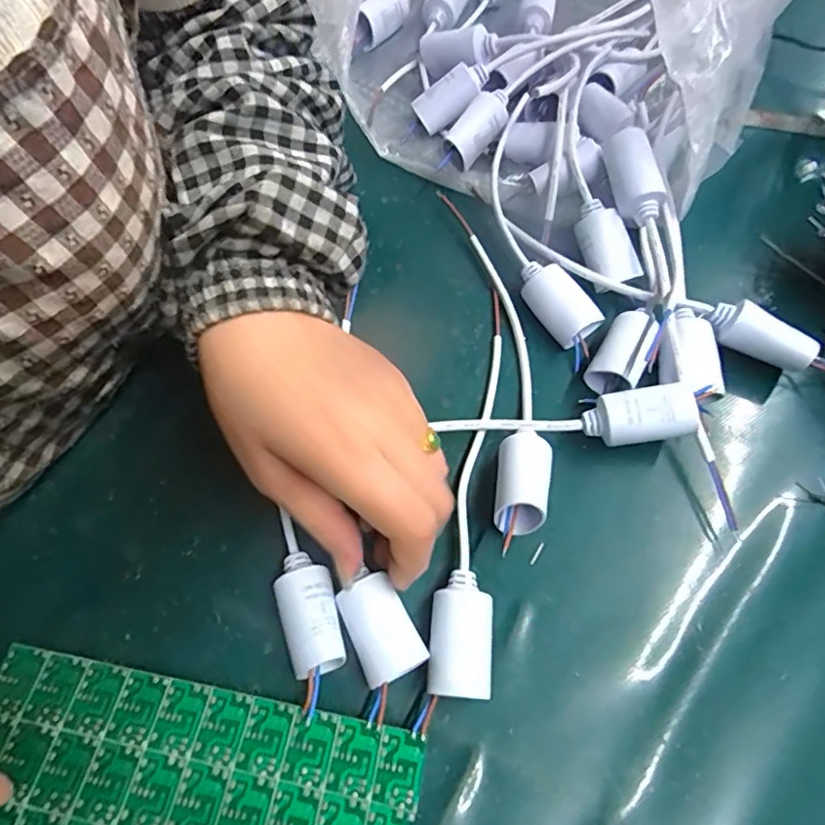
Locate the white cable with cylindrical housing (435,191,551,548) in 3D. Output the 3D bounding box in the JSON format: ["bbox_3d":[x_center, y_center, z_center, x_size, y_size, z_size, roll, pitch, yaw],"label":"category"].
[{"bbox_3d":[0.049,-0.039,0.313,0.038,0.029,0.214,-6,64,-1],"label":"white cable with cylindrical housing"}]

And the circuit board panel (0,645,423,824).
[{"bbox_3d":[-0.093,0.155,0.225,0.182,0.004,0.083,9,58,5],"label":"circuit board panel"}]

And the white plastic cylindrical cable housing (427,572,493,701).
[{"bbox_3d":[0.021,0.098,0.253,0.026,0.023,0.051,5,65,4],"label":"white plastic cylindrical cable housing"}]

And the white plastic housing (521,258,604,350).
[{"bbox_3d":[0.082,-0.063,0.326,0.025,0.020,0.051,-31,68,-13],"label":"white plastic housing"}]

